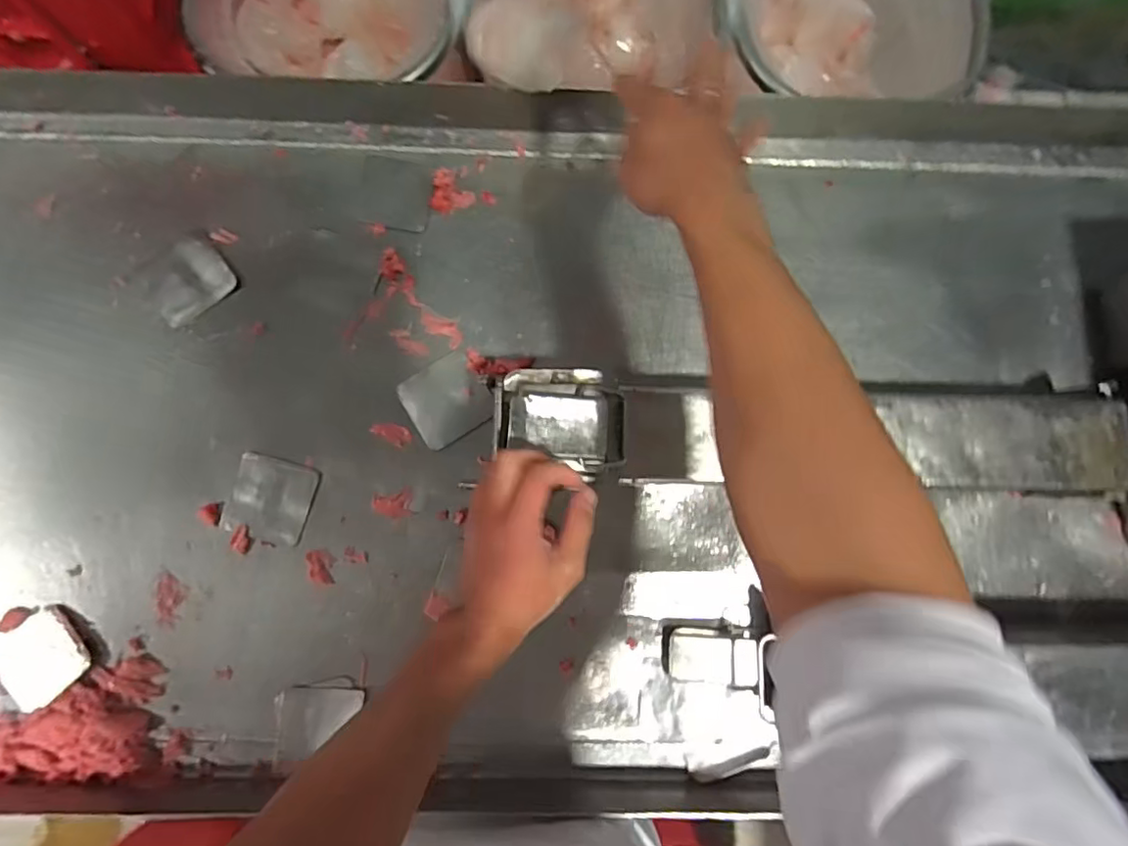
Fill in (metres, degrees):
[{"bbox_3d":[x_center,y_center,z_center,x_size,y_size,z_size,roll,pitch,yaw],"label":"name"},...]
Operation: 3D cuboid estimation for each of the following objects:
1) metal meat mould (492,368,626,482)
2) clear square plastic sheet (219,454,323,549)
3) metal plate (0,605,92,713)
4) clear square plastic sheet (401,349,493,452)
[{"bbox_3d":[-0.003,-0.004,0.523,0.115,0.042,0.094,-1,84,-1],"label":"metal meat mould"},{"bbox_3d":[-0.313,0.081,0.635,0.082,0.005,0.084,15,84,0],"label":"clear square plastic sheet"},{"bbox_3d":[-0.529,0.237,0.605,0.087,0.009,0.081,-41,86,-5],"label":"metal plate"},{"bbox_3d":[-0.128,-0.025,0.654,0.087,0.004,0.087,-31,81,0],"label":"clear square plastic sheet"}]

